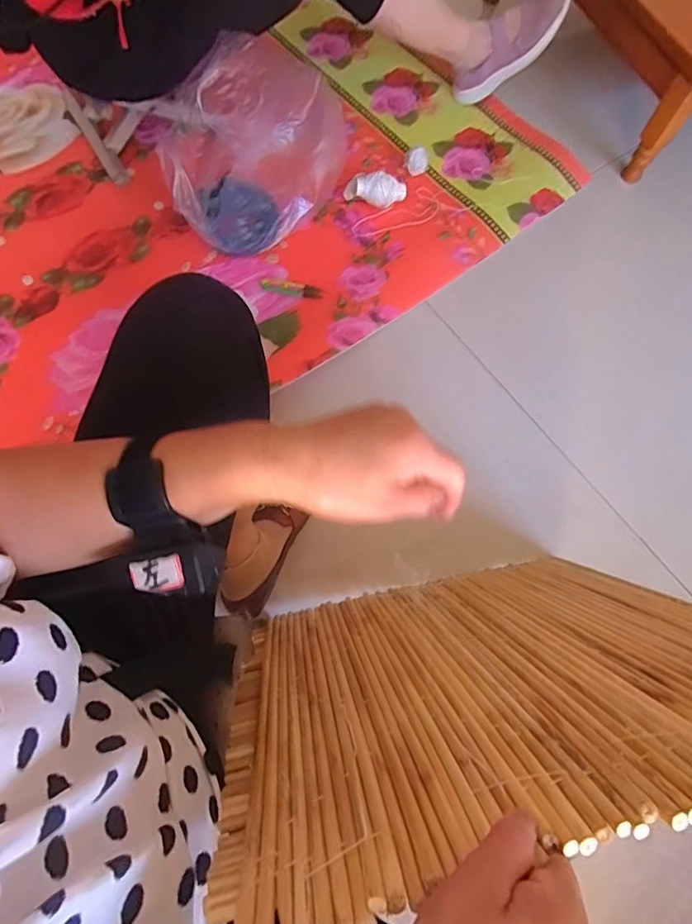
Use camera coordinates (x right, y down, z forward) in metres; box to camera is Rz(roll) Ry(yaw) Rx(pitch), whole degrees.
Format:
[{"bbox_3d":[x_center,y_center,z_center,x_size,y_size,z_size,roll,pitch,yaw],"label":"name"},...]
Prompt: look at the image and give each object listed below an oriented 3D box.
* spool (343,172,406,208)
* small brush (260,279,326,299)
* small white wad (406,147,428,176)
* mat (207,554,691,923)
[{"bbox_3d":[0.058,-0.548,0.953,0.125,0.058,0.048,11,72,2],"label":"spool"},{"bbox_3d":[-0.102,-0.333,0.906,0.123,0.007,0.027,10,72,2],"label":"small brush"},{"bbox_3d":[0.147,-0.623,0.980,0.046,0.038,0.044,10,72,1],"label":"small white wad"},{"bbox_3d":[0.127,0.193,0.476,0.476,0.478,0.013,-10,92,-8],"label":"mat"}]

